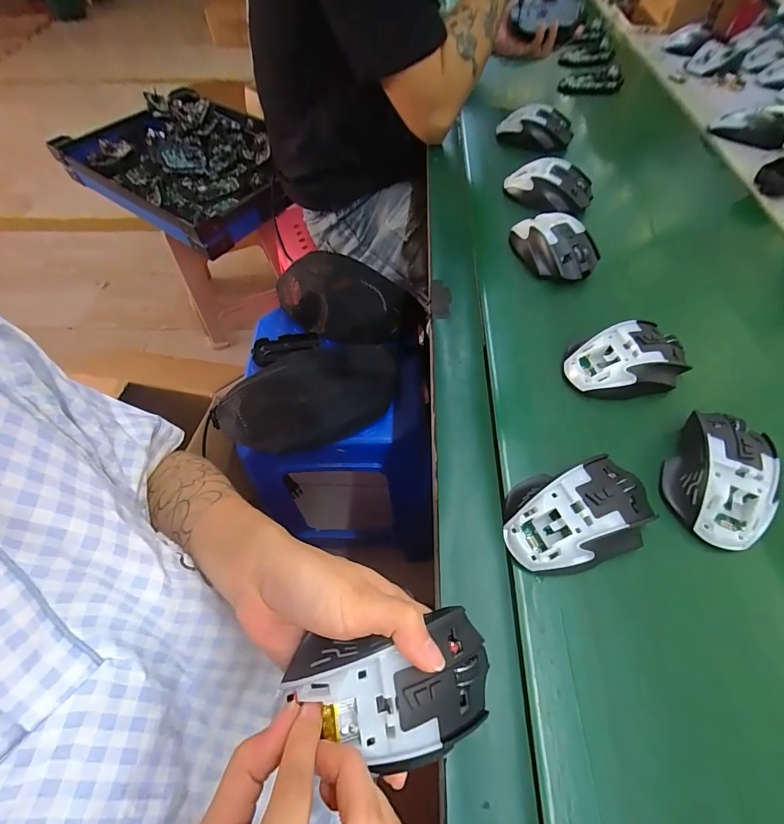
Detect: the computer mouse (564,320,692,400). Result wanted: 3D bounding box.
[{"bbox_3d":[0.224,-0.049,0.367,0.102,0.034,0.065,-13,60,-8],"label":"computer mouse"}]

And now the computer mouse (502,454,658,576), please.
[{"bbox_3d":[0.139,0.077,0.291,0.106,0.037,0.068,-15,60,-9],"label":"computer mouse"}]

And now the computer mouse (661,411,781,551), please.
[{"bbox_3d":[0.259,0.046,0.306,0.064,0.034,0.107,22,61,12],"label":"computer mouse"}]

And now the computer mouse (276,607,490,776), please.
[{"bbox_3d":[-0.002,0.147,0.202,0.112,0.040,0.063,-11,79,-4],"label":"computer mouse"}]

